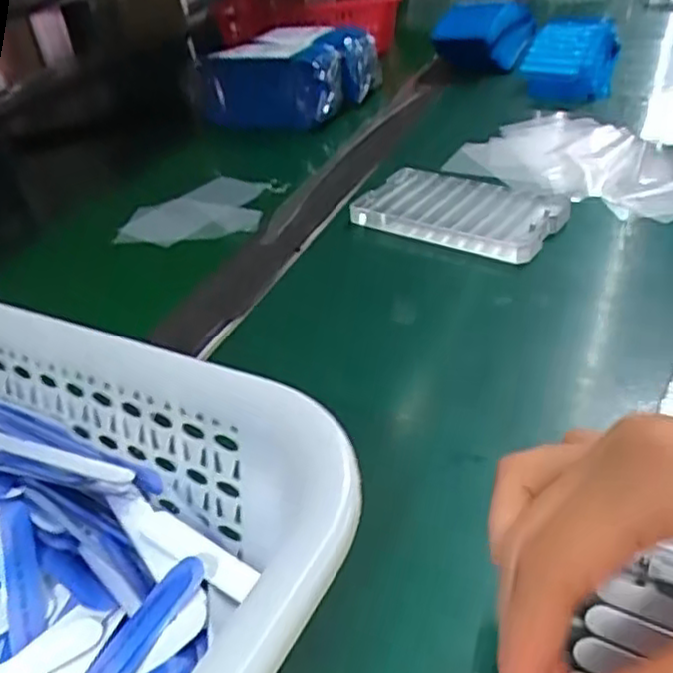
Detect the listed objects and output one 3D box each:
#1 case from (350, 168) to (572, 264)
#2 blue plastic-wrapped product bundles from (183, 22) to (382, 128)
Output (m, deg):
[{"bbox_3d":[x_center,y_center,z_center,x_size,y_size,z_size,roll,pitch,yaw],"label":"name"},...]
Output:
[{"bbox_3d":[0.080,-0.082,0.459,0.124,0.017,0.072,19,43,32],"label":"case"},{"bbox_3d":[-0.047,-0.247,0.675,0.135,0.061,0.126,14,41,27],"label":"blue plastic-wrapped product bundles"}]

